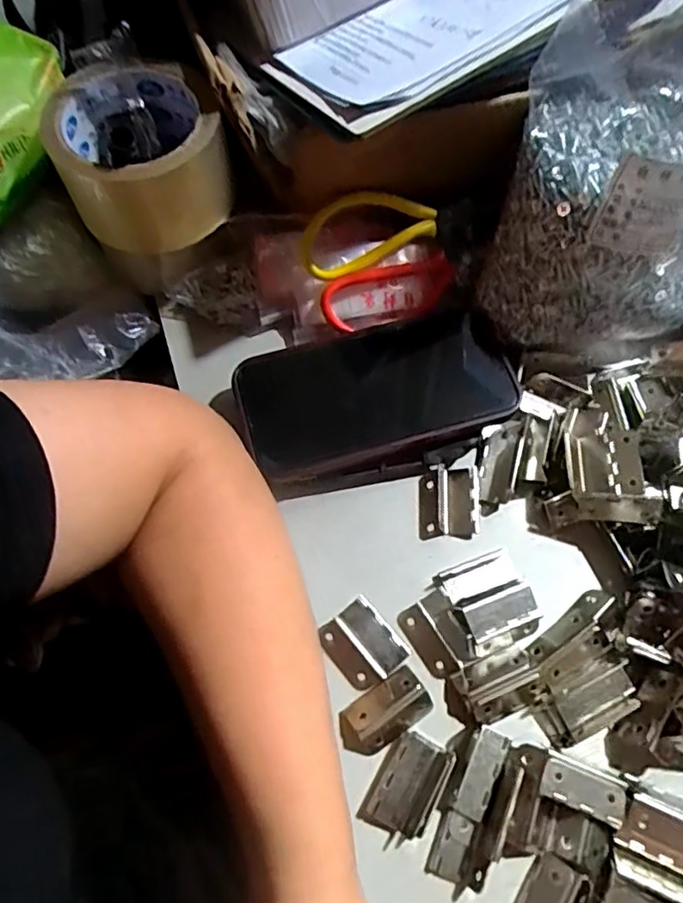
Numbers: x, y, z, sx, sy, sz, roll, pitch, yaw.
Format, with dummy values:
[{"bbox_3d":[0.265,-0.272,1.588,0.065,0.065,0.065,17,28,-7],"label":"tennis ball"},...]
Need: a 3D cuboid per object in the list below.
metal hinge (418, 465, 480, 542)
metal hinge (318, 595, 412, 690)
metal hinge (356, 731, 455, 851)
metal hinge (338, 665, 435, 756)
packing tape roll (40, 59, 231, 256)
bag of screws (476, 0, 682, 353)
[{"bbox_3d":[0.063,0.030,0.356,0.034,0.008,0.043,1,67,0],"label":"metal hinge"},{"bbox_3d":[0.011,0.104,0.325,0.033,0.004,0.040,-38,72,-14],"label":"metal hinge"},{"bbox_3d":[0.032,0.163,0.293,0.029,0.013,0.048,30,70,12],"label":"metal hinge"},{"bbox_3d":[0.022,0.134,0.307,0.048,0.014,0.026,-31,70,-12],"label":"metal hinge"},{"bbox_3d":[-0.111,-0.165,0.342,0.088,0.063,0.077,-18,68,-8],"label":"packing tape roll"},{"bbox_3d":[0.164,-0.159,0.342,0.133,0.145,0.153,13,68,5],"label":"bag of screws"}]

